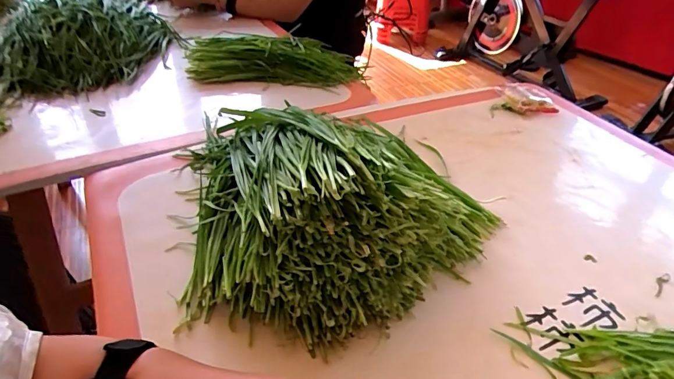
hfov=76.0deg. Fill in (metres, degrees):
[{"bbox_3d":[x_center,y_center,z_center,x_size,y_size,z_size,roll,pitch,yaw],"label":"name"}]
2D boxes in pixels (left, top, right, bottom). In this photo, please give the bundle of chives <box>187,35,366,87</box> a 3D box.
[{"bbox_3d":[-0.116,-0.248,0.824,0.324,0.065,0.123,-1,38,-4],"label":"bundle of chives"}]

